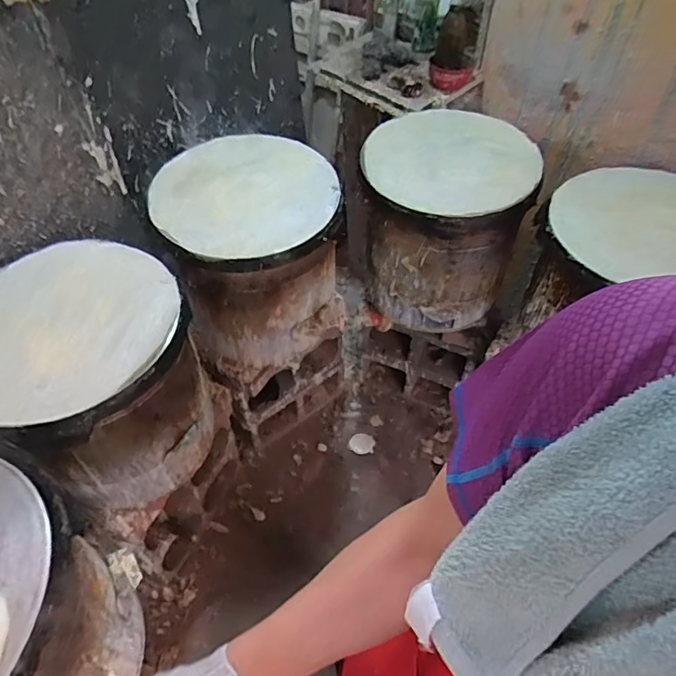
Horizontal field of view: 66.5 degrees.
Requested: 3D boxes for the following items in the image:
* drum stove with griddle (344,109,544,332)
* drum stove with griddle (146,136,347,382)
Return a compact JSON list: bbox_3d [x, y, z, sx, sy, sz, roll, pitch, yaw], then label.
[{"bbox_3d":[0.248,-0.288,1.311,0.389,0.417,0.410,15,53,11],"label":"drum stove with griddle"},{"bbox_3d":[-0.183,-0.160,1.214,0.371,0.489,0.355,-7,52,-7],"label":"drum stove with griddle"}]

